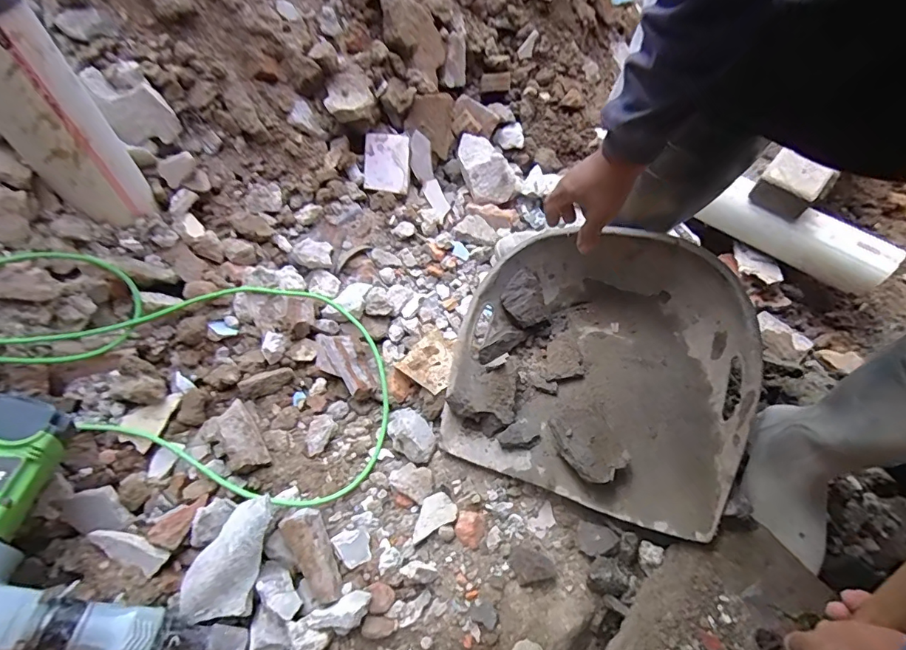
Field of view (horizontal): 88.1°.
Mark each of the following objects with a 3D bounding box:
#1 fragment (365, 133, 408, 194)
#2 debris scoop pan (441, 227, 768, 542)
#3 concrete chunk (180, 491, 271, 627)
[{"bbox_3d":[-0.130,-0.322,0.922,0.086,0.007,0.114,1,90,-20],"label":"fragment"},{"bbox_3d":[0.202,0.042,0.672,0.375,0.161,0.379,20,60,12],"label":"debris scoop pan"},{"bbox_3d":[-0.266,0.285,0.569,0.077,0.037,0.151,25,83,15],"label":"concrete chunk"}]

